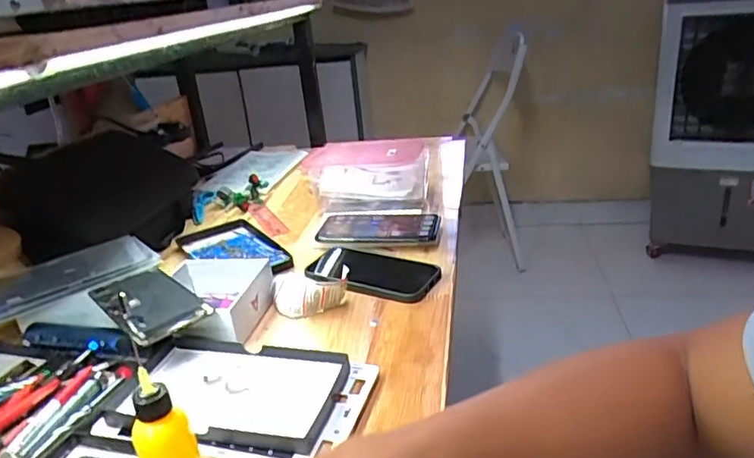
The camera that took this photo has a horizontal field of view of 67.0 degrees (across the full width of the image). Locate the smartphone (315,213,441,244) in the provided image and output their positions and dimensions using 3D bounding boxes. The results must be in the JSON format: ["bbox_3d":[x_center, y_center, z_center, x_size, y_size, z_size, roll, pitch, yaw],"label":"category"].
[{"bbox_3d":[0.000,-0.006,0.756,0.166,0.017,0.083,2,25,12],"label":"smartphone"}]

